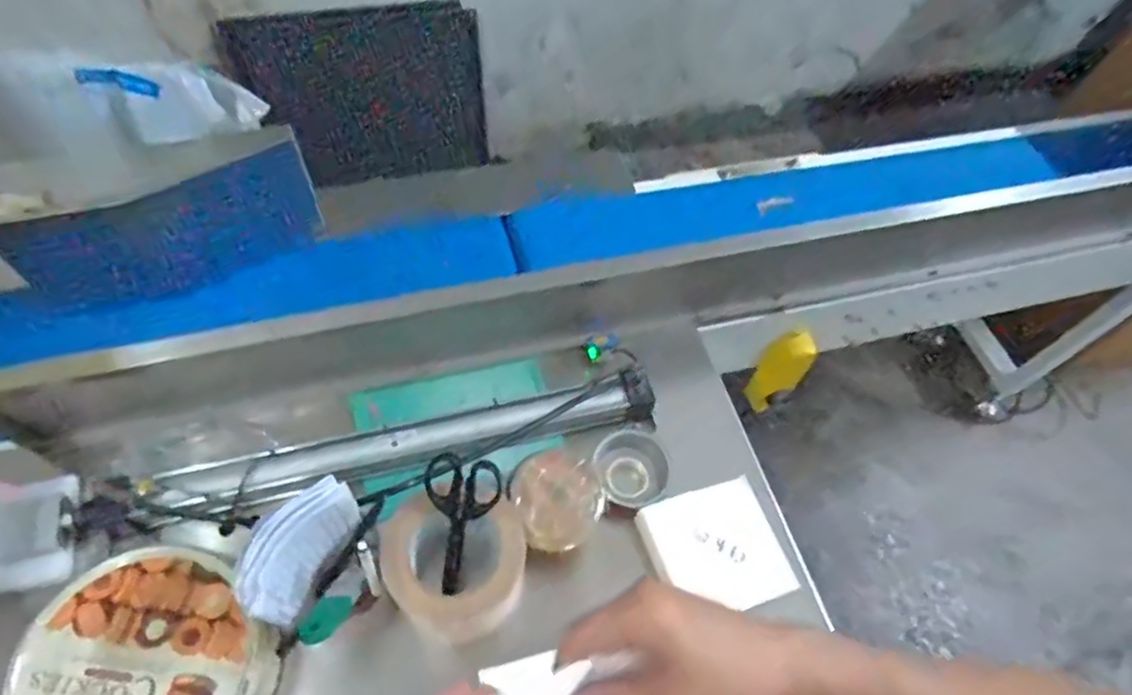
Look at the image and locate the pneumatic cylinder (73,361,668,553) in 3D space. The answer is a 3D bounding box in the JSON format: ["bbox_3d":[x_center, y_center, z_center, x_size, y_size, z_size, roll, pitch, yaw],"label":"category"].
[{"bbox_3d":[-0.181,0.108,0.662,0.568,0.052,0.049,-13,60,-12],"label":"pneumatic cylinder"}]

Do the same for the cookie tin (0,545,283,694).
[{"bbox_3d":[-0.339,0.259,0.533,0.185,0.062,0.170,2,59,-3],"label":"cookie tin"}]

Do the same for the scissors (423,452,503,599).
[{"bbox_3d":[-0.095,0.154,0.575,0.064,0.141,0.020,11,22,3],"label":"scissors"}]

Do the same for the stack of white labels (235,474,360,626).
[{"bbox_3d":[-0.207,0.158,0.513,0.033,0.093,0.103,25,60,11],"label":"stack of white labels"}]

